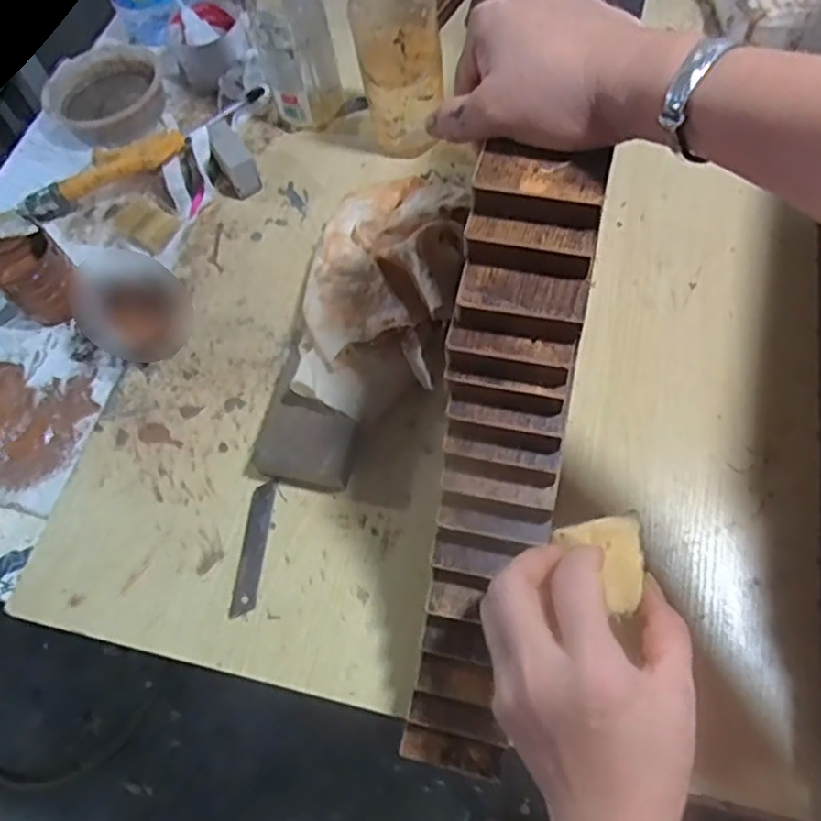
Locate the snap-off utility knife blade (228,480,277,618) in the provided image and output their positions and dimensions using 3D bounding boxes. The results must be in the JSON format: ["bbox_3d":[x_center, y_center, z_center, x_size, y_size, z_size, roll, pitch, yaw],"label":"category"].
[{"bbox_3d":[-0.112,0.096,0.489,0.017,0.004,0.097,1,63,7],"label":"snap-off utility knife blade"}]

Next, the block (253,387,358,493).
[{"bbox_3d":[-0.074,0.025,0.505,0.069,0.035,0.055,13,65,13],"label":"block"}]

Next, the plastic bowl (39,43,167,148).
[{"bbox_3d":[-0.324,-0.342,0.739,0.123,0.037,0.134,-3,62,6],"label":"plastic bowl"}]

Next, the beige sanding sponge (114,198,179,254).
[{"bbox_3d":[-0.242,-0.173,0.633,0.046,0.009,0.040,33,68,-23],"label":"beige sanding sponge"}]

